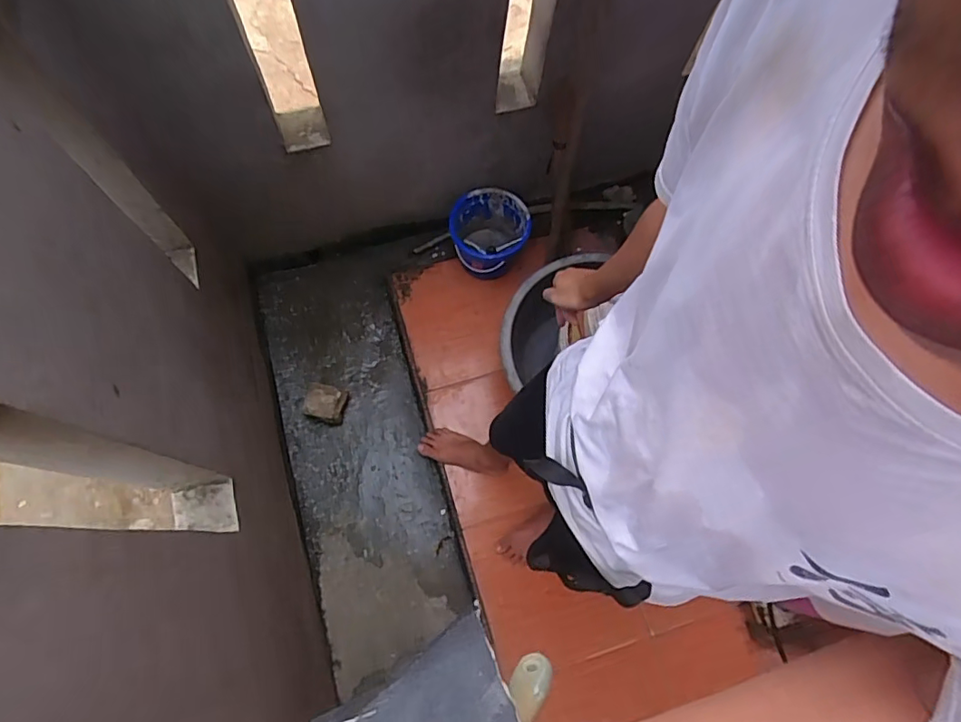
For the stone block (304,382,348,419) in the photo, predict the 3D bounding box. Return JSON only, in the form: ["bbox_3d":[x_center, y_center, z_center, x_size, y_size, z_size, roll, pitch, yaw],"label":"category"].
[{"bbox_3d":[-0.435,0.119,1.552,0.103,0.084,0.098,12,70,-1],"label":"stone block"}]

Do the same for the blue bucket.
[{"bbox_3d":[0.030,-0.368,1.638,0.206,0.222,0.211,1,71,-4],"label":"blue bucket"}]

